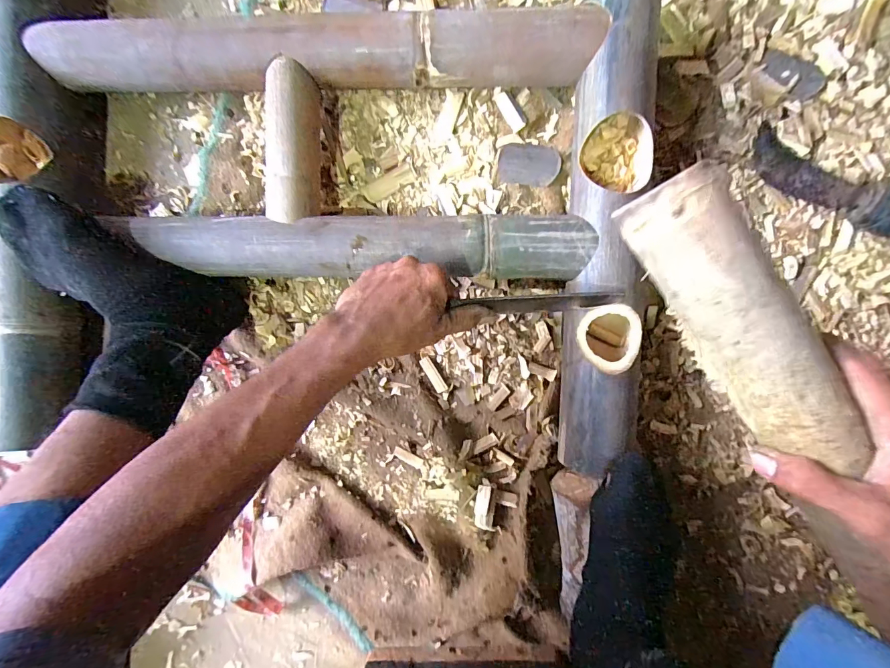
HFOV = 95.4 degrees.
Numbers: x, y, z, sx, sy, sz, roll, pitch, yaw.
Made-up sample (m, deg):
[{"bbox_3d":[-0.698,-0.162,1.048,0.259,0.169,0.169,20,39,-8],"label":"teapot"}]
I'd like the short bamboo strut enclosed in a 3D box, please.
[{"bbox_3d":[-0.169,-0.206,0.459,0.051,0.064,0.166,2,92,2],"label":"short bamboo strut"}]

